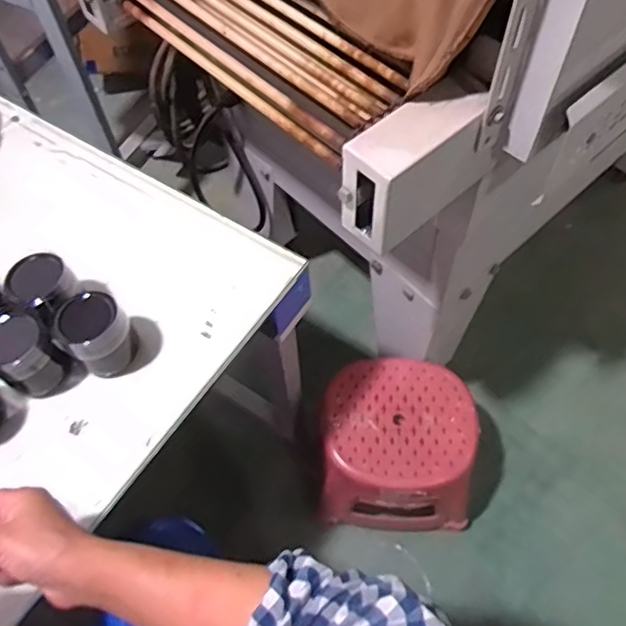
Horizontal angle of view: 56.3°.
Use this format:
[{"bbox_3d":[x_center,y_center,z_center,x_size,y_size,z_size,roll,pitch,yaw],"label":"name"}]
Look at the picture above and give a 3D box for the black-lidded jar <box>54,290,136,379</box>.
[{"bbox_3d":[-0.221,0.020,0.601,0.062,0.083,0.058,-1,60,2],"label":"black-lidded jar"}]

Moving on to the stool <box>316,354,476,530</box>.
[{"bbox_3d":[0.138,0.236,1.030,0.262,0.227,0.237,0,60,2],"label":"stool"}]

